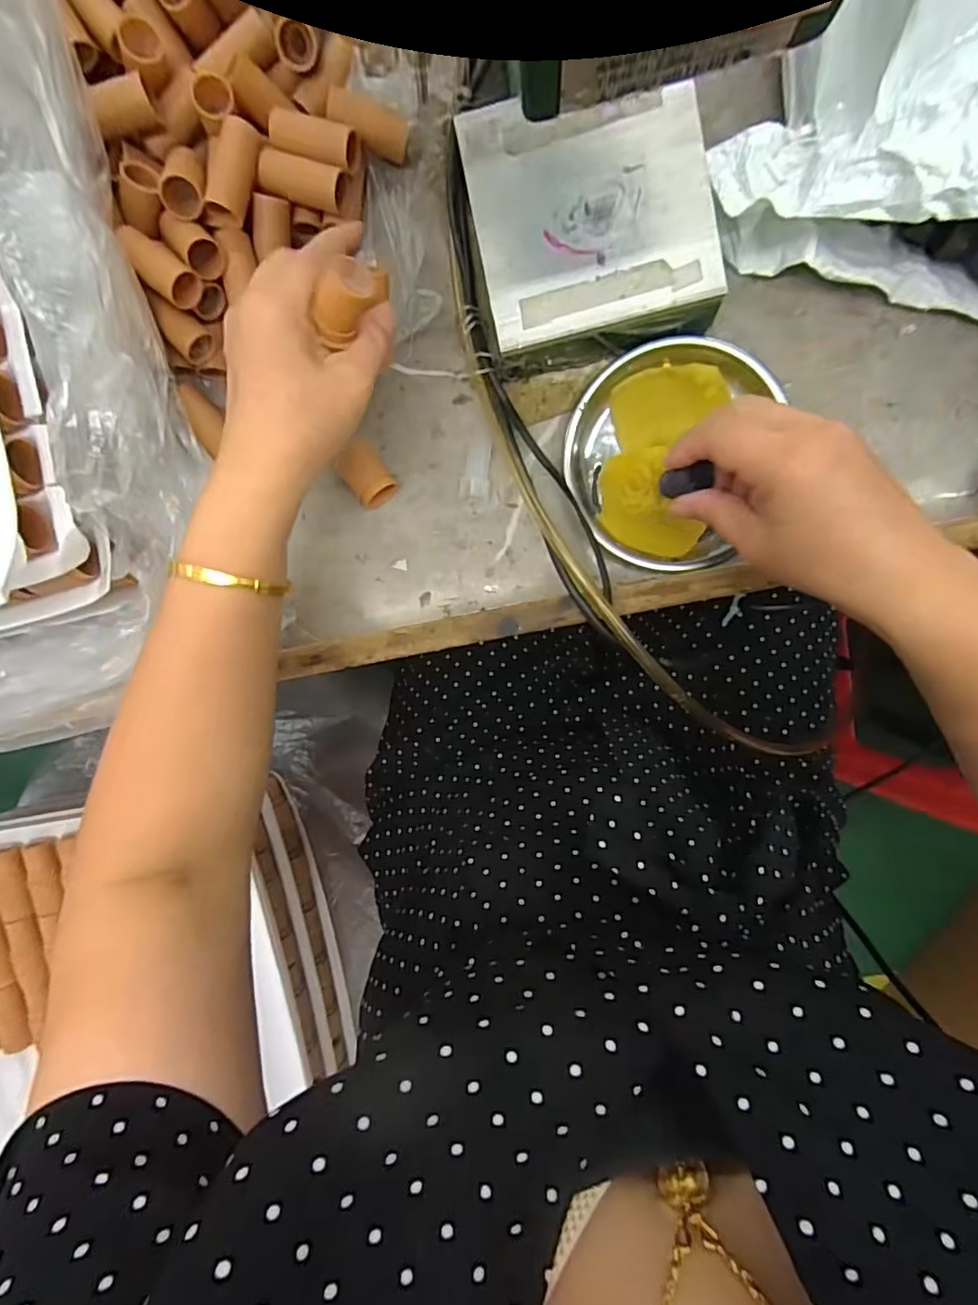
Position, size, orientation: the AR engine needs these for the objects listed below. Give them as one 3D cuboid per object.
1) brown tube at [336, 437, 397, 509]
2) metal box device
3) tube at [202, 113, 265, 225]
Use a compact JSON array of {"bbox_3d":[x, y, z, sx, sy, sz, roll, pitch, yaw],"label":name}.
[{"bbox_3d":[-0.076,-0.111,0.362,0.024,0.021,0.037,-36,93,8],"label":"brown tube"},{"bbox_3d":[0.055,-0.233,0.319,0.123,0.046,0.119,-10,96,6],"label":"metal box device"},{"bbox_3d":[-0.139,-0.260,0.310,0.019,0.018,0.051,25,98,1],"label":"tube"}]

